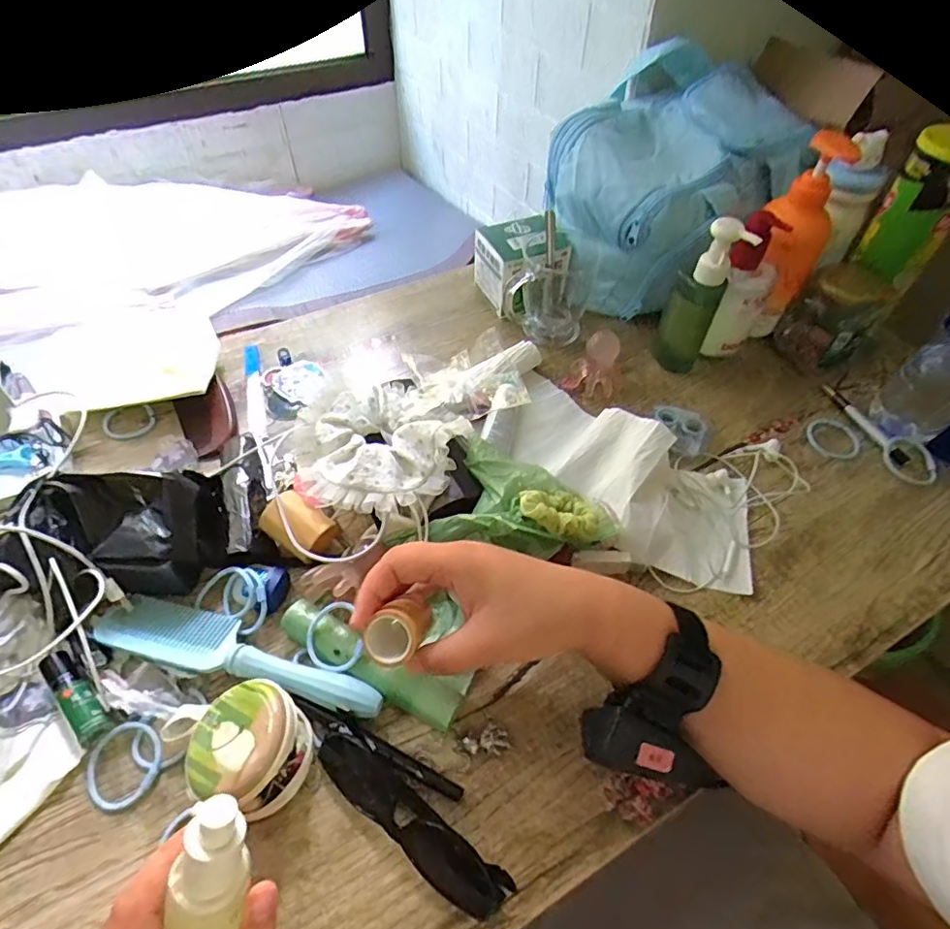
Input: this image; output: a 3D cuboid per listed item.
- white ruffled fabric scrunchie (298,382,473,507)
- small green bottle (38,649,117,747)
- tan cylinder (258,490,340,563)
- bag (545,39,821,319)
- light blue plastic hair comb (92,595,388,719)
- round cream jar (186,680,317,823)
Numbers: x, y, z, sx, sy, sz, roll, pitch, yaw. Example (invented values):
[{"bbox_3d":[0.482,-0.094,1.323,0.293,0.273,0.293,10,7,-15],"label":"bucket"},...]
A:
[{"bbox_3d":[-0.080,-0.017,0.482,0.145,0.061,0.147,-14,55,-12],"label":"white ruffled fabric scrunchie"},{"bbox_3d":[-0.273,0.158,0.380,0.023,0.016,0.071,-37,62,-25],"label":"small green bottle"},{"bbox_3d":[-0.140,0.050,0.442,0.055,0.034,0.042,31,58,20],"label":"tan cylinder"},{"bbox_3d":[0.209,-0.303,0.640,0.225,0.206,0.268,35,60,22],"label":"bag"},{"bbox_3d":[-0.165,0.132,0.391,0.211,0.011,0.042,13,54,8],"label":"light blue plastic hair comb"},{"bbox_3d":[-0.142,0.177,0.346,0.070,0.037,0.068,1,53,-1],"label":"round cream jar"}]

